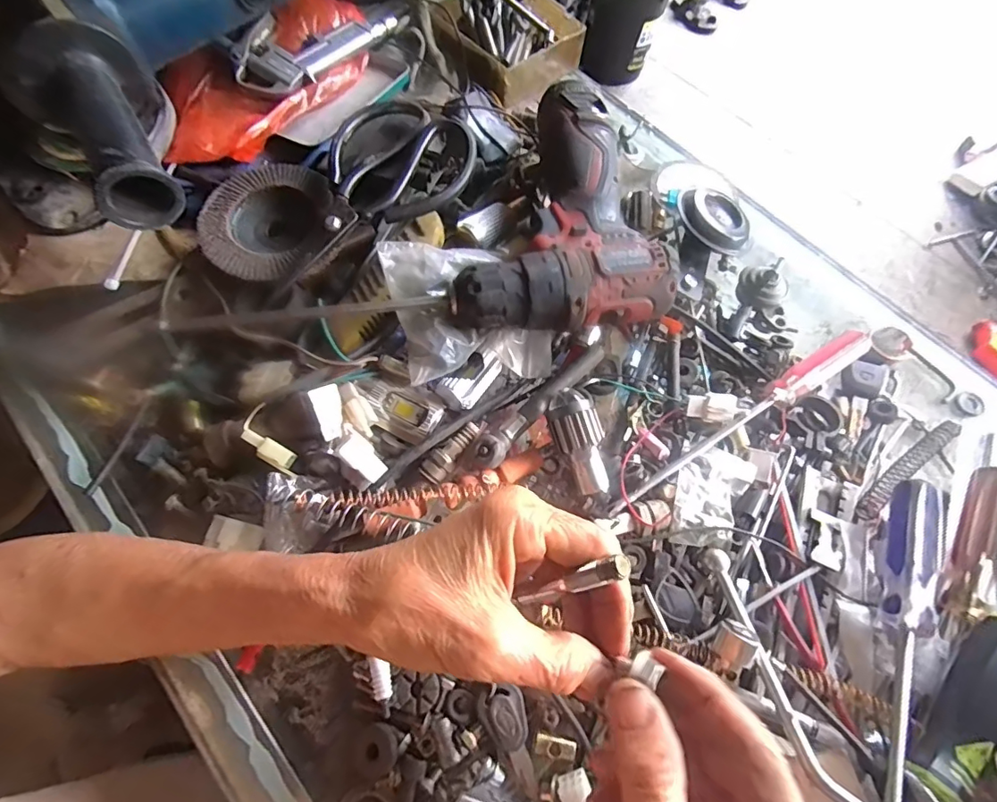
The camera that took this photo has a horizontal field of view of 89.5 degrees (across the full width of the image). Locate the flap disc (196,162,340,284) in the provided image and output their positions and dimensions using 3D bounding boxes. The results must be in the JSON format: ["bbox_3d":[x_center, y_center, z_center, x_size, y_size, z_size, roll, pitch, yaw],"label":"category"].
[{"bbox_3d":[-0.158,-0.124,0.345,0.090,0.027,0.097,1,67,-2],"label":"flap disc"}]

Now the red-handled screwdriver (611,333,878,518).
[{"bbox_3d":[0.159,0.011,0.328,0.215,0.021,0.019,-30,71,-14],"label":"red-handled screwdriver"}]

